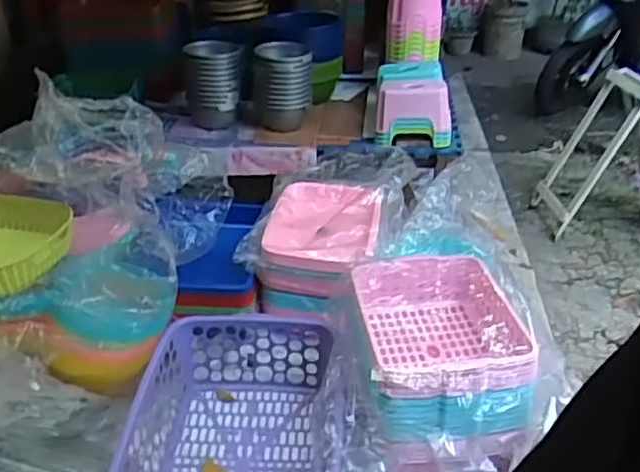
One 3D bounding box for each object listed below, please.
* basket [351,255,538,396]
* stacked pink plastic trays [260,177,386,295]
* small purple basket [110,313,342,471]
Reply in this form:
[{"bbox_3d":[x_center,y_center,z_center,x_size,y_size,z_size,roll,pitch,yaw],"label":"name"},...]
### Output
[{"bbox_3d":[0.181,0.154,1.059,0.230,0.113,0.294,-3,29,-2],"label":"basket"},{"bbox_3d":[0.015,0.001,1.398,0.206,0.132,0.299,4,29,9],"label":"stacked pink plastic trays"},{"bbox_3d":[-0.133,0.295,1.064,0.317,0.185,0.433,-3,29,-2],"label":"small purple basket"}]

